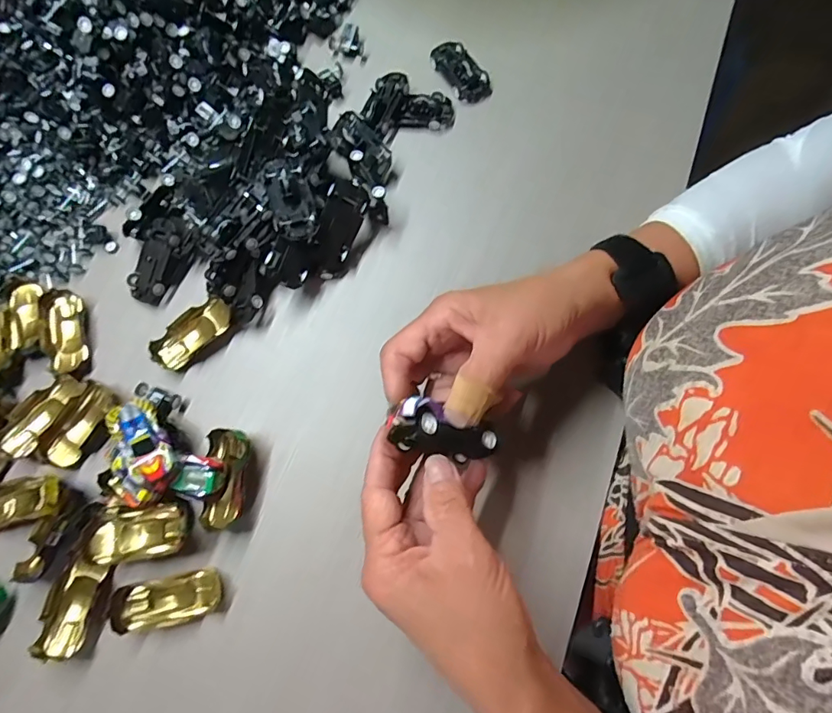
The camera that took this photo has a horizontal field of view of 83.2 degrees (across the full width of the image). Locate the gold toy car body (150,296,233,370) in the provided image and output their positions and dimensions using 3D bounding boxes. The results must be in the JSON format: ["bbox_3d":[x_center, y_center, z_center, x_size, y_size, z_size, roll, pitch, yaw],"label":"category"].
[{"bbox_3d":[-0.165,-0.017,0.346,0.063,0.017,0.030,-37,77,-9],"label":"gold toy car body"}]

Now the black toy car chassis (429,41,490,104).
[{"bbox_3d":[0.038,-0.252,0.408,0.033,0.015,0.071,-29,76,-8],"label":"black toy car chassis"}]

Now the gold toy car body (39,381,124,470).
[{"bbox_3d":[-0.237,0.049,0.334,0.031,0.019,0.061,24,76,7],"label":"gold toy car body"}]

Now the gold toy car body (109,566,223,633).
[{"bbox_3d":[-0.156,0.153,0.294,0.062,0.013,0.027,-11,74,-3],"label":"gold toy car body"}]

